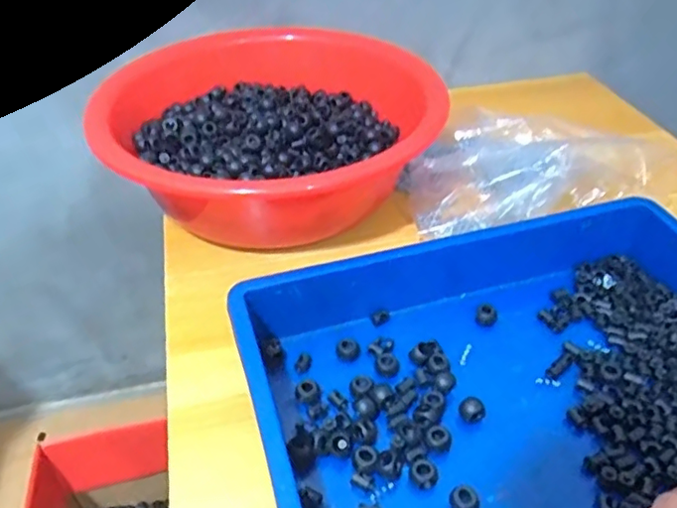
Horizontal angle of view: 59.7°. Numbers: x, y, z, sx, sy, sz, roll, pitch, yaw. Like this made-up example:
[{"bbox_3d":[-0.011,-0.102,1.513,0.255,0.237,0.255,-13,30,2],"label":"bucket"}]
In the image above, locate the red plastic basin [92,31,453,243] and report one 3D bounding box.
[{"bbox_3d":[-0.065,-0.128,0.622,0.331,0.115,0.286,-5,41,-4],"label":"red plastic basin"}]

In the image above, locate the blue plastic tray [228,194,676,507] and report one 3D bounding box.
[{"bbox_3d":[0.130,0.087,0.406,0.368,0.062,0.254,-12,42,-12],"label":"blue plastic tray"}]

